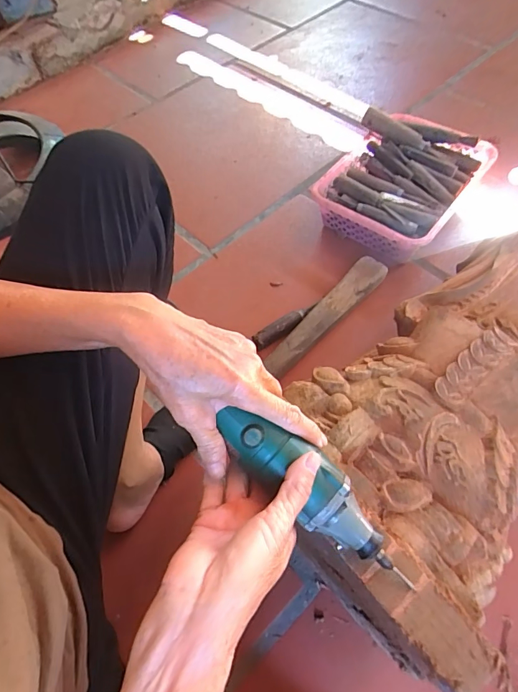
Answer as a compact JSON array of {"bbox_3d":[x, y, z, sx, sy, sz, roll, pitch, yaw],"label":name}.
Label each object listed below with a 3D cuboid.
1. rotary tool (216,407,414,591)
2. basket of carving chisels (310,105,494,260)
[{"bbox_3d":[0.042,0.113,0.318,0.183,0.041,0.046,41,68,2],"label":"rotary tool"},{"bbox_3d":[0.272,-0.309,0.798,0.238,0.099,0.301,33,69,19],"label":"basket of carving chisels"}]

